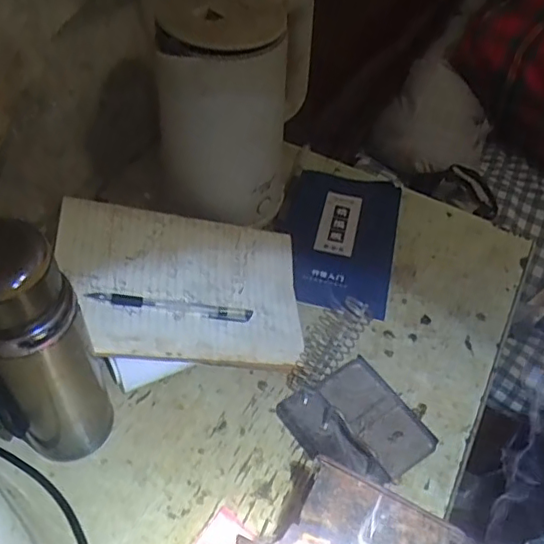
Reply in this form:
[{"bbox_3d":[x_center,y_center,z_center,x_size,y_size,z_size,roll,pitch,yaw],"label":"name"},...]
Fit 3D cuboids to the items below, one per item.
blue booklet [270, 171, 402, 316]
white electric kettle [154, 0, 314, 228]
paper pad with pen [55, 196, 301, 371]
[{"bbox_3d":[0.077,-0.046,0.687,0.139,0.014,0.204,16,51,3],"label":"blue booklet"},{"bbox_3d":[-0.042,-0.174,0.625,0.135,0.227,0.135,6,51,0],"label":"white electric kettle"},{"bbox_3d":[-0.090,0.011,0.585,0.239,0.012,0.168,8,54,-18],"label":"paper pad with pen"}]

